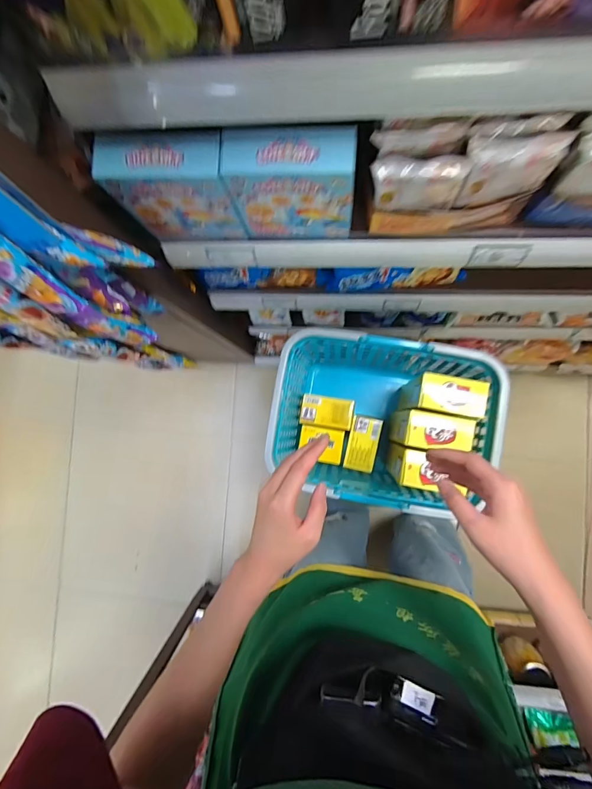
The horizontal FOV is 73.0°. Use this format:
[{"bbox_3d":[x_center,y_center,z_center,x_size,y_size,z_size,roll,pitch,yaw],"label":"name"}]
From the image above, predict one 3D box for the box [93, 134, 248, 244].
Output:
[{"bbox_3d":[-0.124,-0.216,0.428,0.118,0.127,0.045,3,88,6],"label":"box"}]

